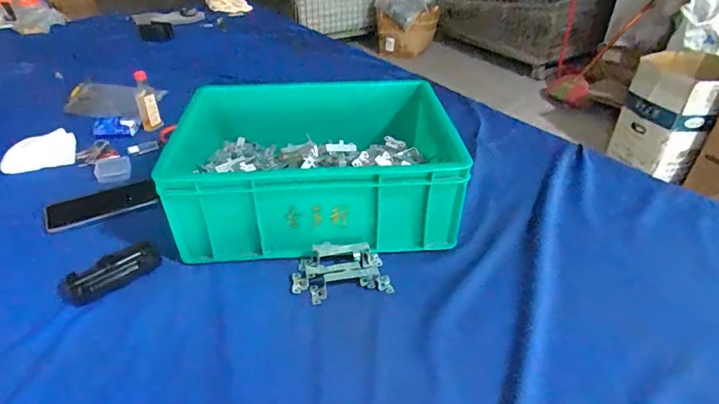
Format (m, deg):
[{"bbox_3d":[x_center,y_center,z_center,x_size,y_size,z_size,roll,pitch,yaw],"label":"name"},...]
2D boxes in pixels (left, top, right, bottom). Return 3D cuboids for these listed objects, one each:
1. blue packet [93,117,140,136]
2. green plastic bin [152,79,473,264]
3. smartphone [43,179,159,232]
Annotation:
[{"bbox_3d":[-0.510,-0.158,0.937,0.087,0.025,0.046,0,35,0],"label":"blue packet"},{"bbox_3d":[-0.066,-0.065,0.712,0.391,0.145,0.297,-2,35,-3],"label":"green plastic bin"},{"bbox_3d":[-0.413,0.003,0.723,0.163,0.012,0.066,-19,55,-16],"label":"smartphone"}]

